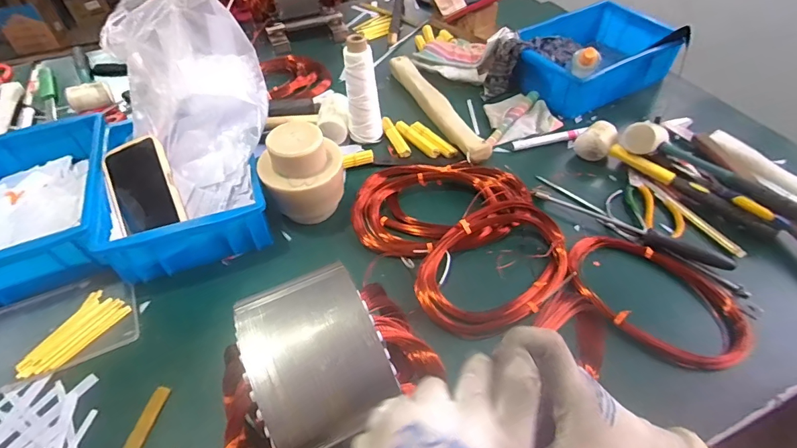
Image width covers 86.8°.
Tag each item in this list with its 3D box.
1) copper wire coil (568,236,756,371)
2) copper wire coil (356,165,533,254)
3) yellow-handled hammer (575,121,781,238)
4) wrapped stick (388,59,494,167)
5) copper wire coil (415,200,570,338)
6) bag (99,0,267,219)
[{"bbox_3d":[0.310,0.083,0.513,0.203,0.031,0.144,28,55,24],"label":"copper wire coil"},{"bbox_3d":[0.061,-0.035,0.602,0.252,0.033,0.147,-8,50,-7],"label":"copper wire coil"},{"bbox_3d":[0.402,-0.070,0.623,0.286,0.043,0.046,36,59,28],"label":"yellow-handled hammer"},{"bbox_3d":[0.068,-0.221,0.767,0.041,0.023,0.337,-19,51,-14],"label":"wrapped stick"},{"bbox_3d":[0.126,0.048,0.538,0.227,0.028,0.149,-36,58,-27],"label":"copper wire coil"},{"bbox_3d":[-0.268,-0.167,0.539,0.183,0.206,0.224,-15,50,-11],"label":"bag"}]

